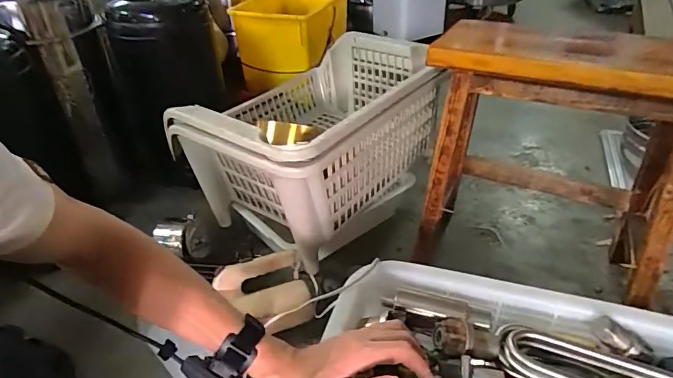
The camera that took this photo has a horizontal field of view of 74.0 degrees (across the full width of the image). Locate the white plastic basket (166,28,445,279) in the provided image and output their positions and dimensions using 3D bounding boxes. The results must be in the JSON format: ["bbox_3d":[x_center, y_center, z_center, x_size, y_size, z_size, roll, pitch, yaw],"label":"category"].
[{"bbox_3d":[-0.042,-0.094,0.947,0.367,0.324,0.505,22,42,30],"label":"white plastic basket"}]

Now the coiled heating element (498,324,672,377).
[{"bbox_3d":[0.302,0.217,0.499,0.231,0.036,0.079,12,38,20],"label":"coiled heating element"}]

